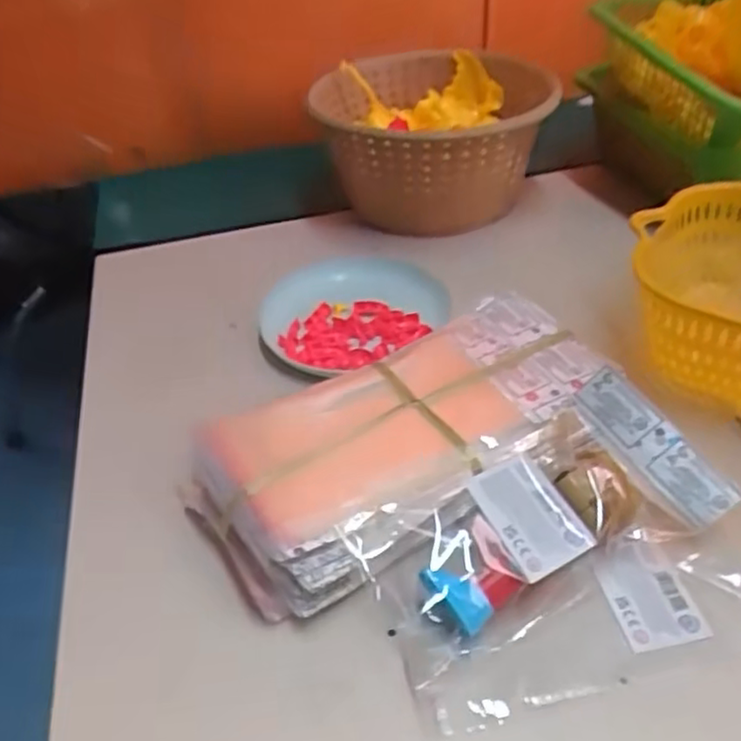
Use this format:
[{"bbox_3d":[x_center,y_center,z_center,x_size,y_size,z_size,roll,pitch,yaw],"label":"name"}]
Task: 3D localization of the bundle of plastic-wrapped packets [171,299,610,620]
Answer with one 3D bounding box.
[{"bbox_3d":[0.016,0.035,0.430,0.257,0.045,0.135,-30,45,-27],"label":"bundle of plastic-wrapped packets"}]

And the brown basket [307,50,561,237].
[{"bbox_3d":[0.048,-0.220,0.680,0.190,0.128,0.224,-12,40,-9],"label":"brown basket"}]

